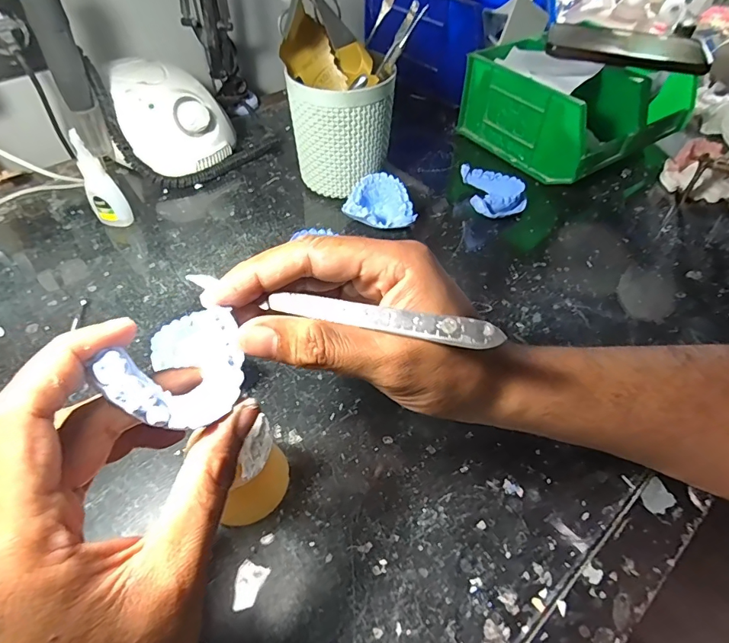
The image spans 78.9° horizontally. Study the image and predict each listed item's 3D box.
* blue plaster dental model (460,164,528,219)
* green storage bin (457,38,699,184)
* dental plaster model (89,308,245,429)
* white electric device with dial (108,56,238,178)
[{"bbox_3d":[0.130,-0.124,0.438,0.058,0.025,0.066,-1,50,-2],"label":"blue plaster dental model"},{"bbox_3d":[0.249,-0.254,0.508,0.217,0.088,0.173,-28,56,-22],"label":"green storage bin"},{"bbox_3d":[-0.075,0.022,0.177,0.051,0.019,0.042,-13,78,-32],"label":"dental plaster model"},{"bbox_3d":[-0.200,-0.215,0.472,0.106,0.083,0.113,-16,53,-14],"label":"white electric device with dial"}]

